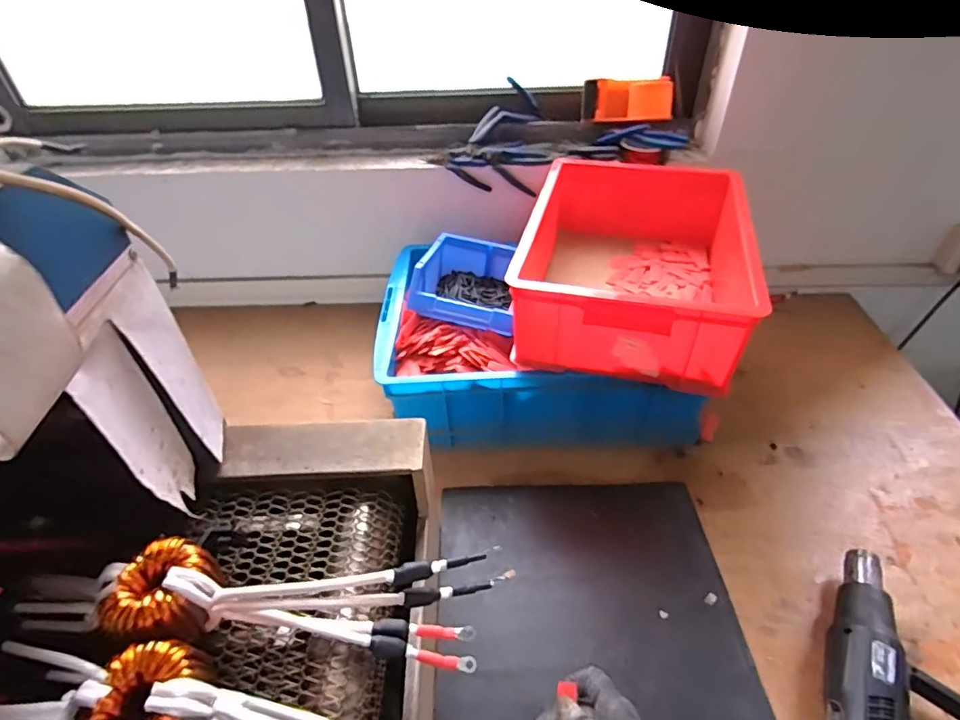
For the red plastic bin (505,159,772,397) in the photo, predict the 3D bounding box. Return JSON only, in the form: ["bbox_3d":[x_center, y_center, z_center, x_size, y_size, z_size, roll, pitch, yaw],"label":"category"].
[{"bbox_3d":[0.230,-0.154,0.788,0.292,0.142,0.401,9,43,13],"label":"red plastic bin"}]

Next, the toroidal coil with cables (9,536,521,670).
[{"bbox_3d":[-0.181,0.206,0.444,0.394,0.113,0.079,-1,41,1],"label":"toroidal coil with cables"}]

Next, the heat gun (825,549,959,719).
[{"bbox_3d":[0.471,0.336,0.556,0.178,0.067,0.228,18,48,23],"label":"heat gun"}]

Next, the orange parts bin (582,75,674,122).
[{"bbox_3d":[0.266,-0.467,0.944,0.152,0.059,0.060,0,41,2],"label":"orange parts bin"}]

